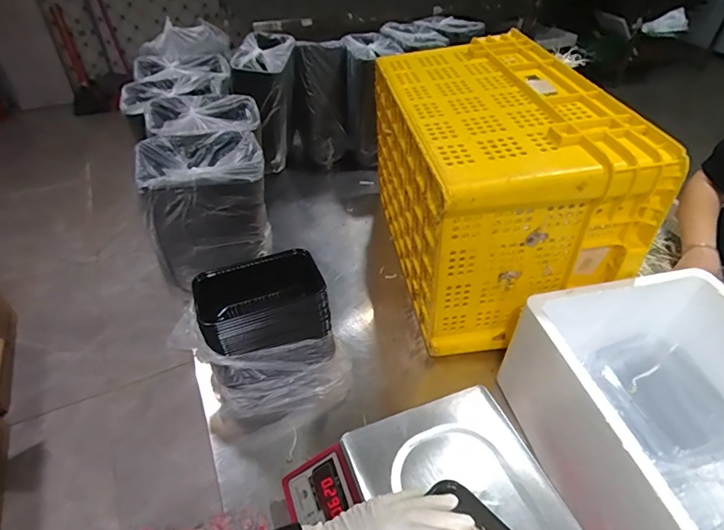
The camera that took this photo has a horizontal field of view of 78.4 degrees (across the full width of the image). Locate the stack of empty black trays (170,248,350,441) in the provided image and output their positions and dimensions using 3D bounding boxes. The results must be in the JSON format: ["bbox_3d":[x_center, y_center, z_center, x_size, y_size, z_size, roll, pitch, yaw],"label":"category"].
[{"bbox_3d":[-0.151,0.122,0.713,0.240,0.224,0.162,-15,45,-21],"label":"stack of empty black trays"}]

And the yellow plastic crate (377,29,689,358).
[{"bbox_3d":[0.218,-0.141,0.854,0.311,0.409,0.513,-5,43,-7],"label":"yellow plastic crate"}]

